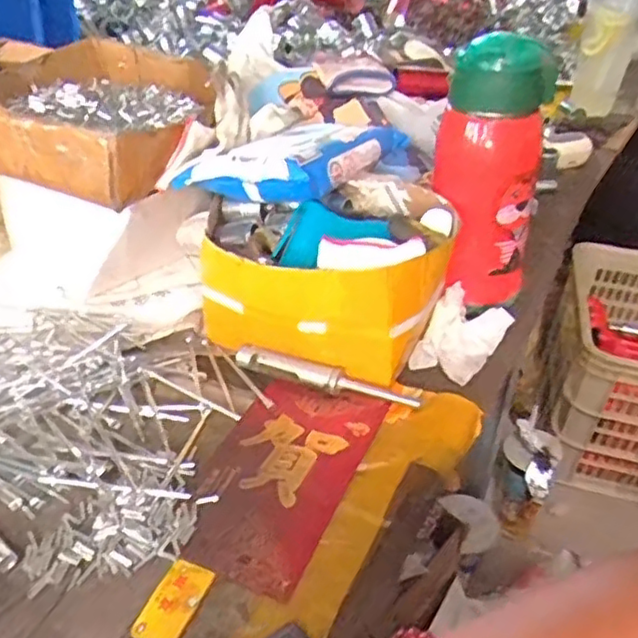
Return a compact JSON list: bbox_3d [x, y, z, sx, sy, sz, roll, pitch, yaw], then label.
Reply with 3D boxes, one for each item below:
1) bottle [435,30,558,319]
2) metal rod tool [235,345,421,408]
[{"bbox_3d":[0.130,-0.108,0.516,0.081,0.194,0.077,3,37,-1],"label":"bottle"},{"bbox_3d":[0.004,0.040,0.472,0.135,0.013,0.015,15,38,15],"label":"metal rod tool"}]

